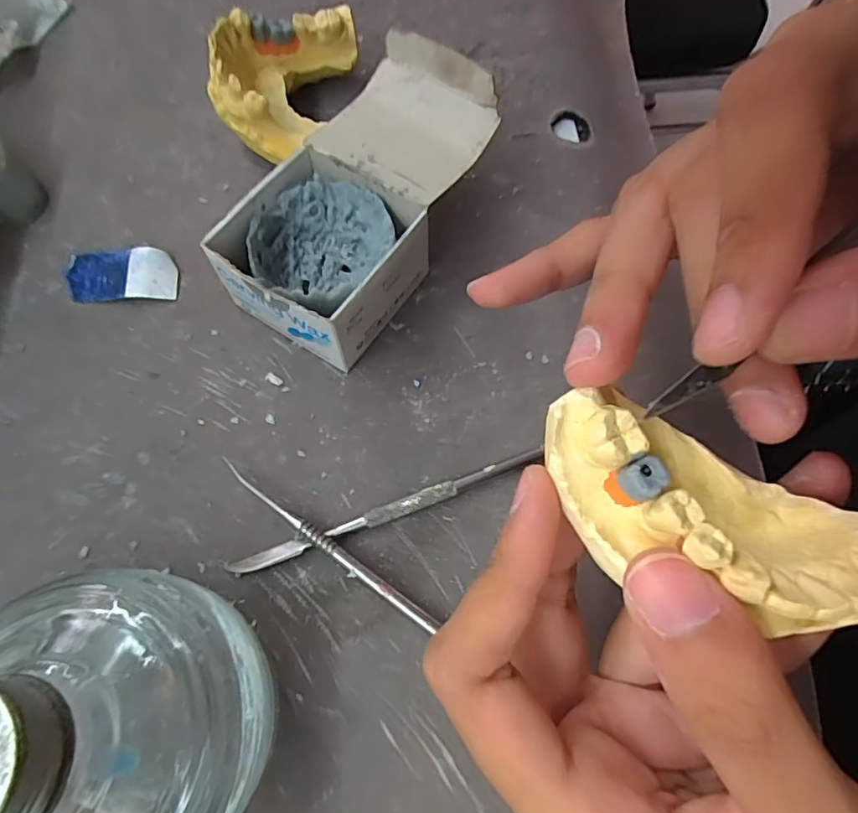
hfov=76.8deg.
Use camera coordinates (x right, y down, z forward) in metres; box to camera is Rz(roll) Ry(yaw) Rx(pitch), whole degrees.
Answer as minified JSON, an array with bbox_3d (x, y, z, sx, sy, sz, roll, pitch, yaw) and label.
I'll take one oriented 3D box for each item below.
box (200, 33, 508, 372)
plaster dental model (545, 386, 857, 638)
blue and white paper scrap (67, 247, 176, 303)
[{"bbox_3d":[-0.024,-0.073,0.195,0.056,0.047,0.109,31,70,11],"label":"box"},{"bbox_3d":[0.051,0.020,0.100,0.062,0.020,0.027,24,69,19],"label":"plaster dental model"},{"bbox_3d":[-0.118,-0.051,0.207,0.042,0.006,0.021,-2,67,-2],"label":"blue and white paper scrap"}]

